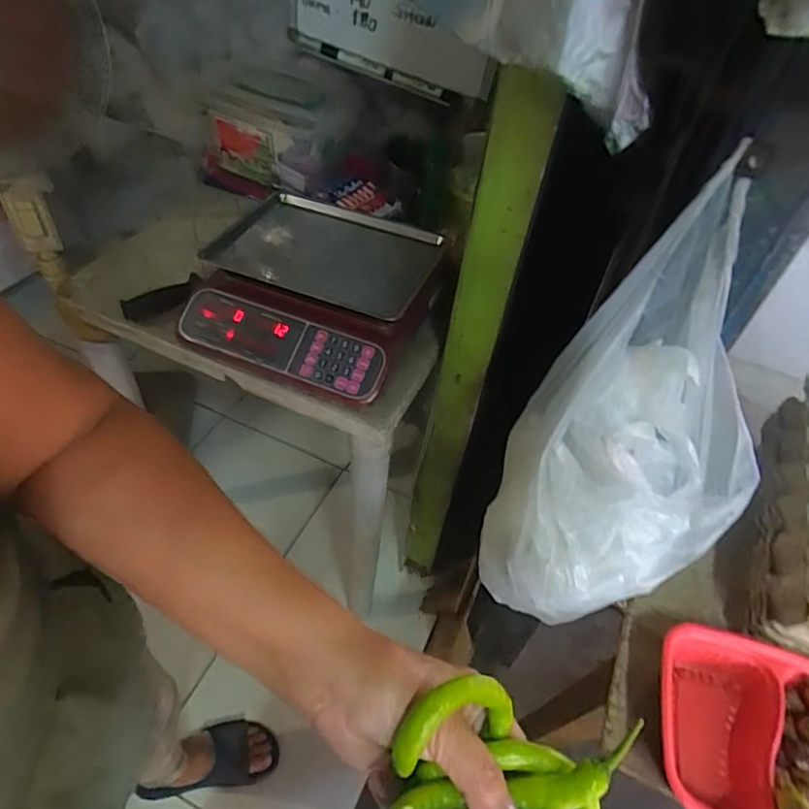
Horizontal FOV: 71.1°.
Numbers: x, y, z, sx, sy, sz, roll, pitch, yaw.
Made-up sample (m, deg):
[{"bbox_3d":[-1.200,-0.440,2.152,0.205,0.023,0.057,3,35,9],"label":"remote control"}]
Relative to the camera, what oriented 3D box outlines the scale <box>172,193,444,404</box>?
[{"bbox_3d":[-0.138,-0.183,0.864,0.332,0.094,0.332,20,49,12],"label":"scale"}]

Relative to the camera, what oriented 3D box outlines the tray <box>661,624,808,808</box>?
[{"bbox_3d":[0.300,0.274,0.436,0.212,0.052,0.149,14,48,7],"label":"tray"}]

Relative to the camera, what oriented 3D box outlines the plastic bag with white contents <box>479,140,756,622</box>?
[{"bbox_3d":[0.205,0.015,0.508,0.183,0.157,0.394,24,93,15],"label":"plastic bag with white contents"}]

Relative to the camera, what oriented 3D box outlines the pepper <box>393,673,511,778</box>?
[{"bbox_3d":[0.026,0.157,0.282,0.063,0.040,0.025,-12,50,-16],"label":"pepper"}]

